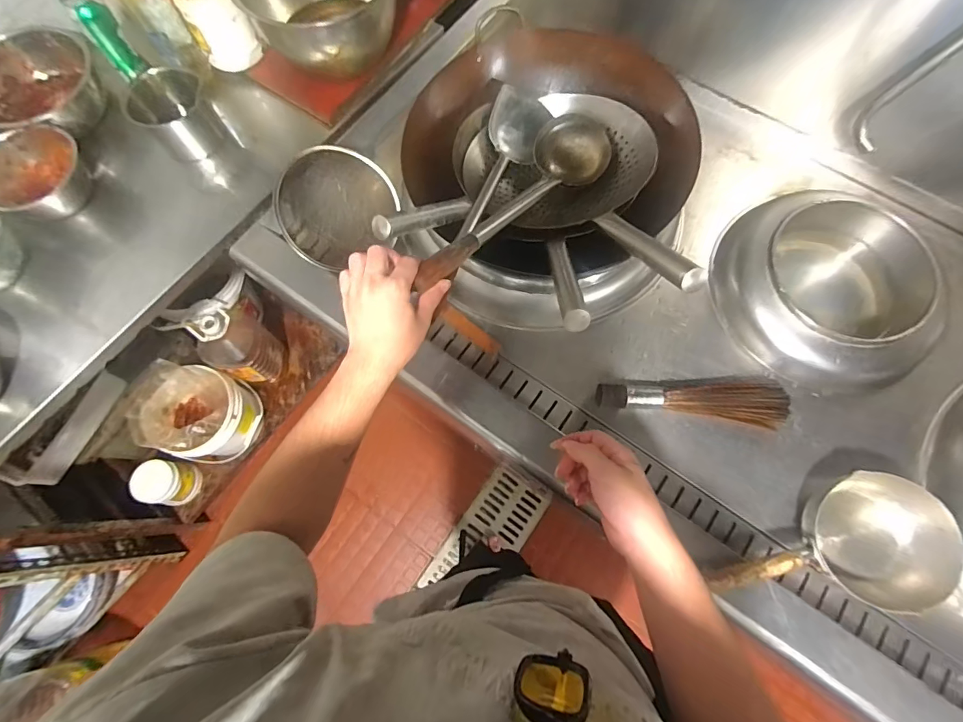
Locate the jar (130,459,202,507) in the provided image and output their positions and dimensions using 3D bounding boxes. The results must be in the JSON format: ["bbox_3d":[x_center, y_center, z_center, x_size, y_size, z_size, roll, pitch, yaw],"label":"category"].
[{"bbox_3d":[-0.913,0.353,1.300,0.115,0.134,0.118,0,71,1],"label":"jar"}]

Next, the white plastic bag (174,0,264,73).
[{"bbox_3d":[-0.500,-0.647,0.846,0.100,0.145,0.086,-37,75,-11],"label":"white plastic bag"}]

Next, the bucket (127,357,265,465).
[{"bbox_3d":[-0.797,0.148,1.265,0.252,0.228,0.236,0,71,1],"label":"bucket"}]

